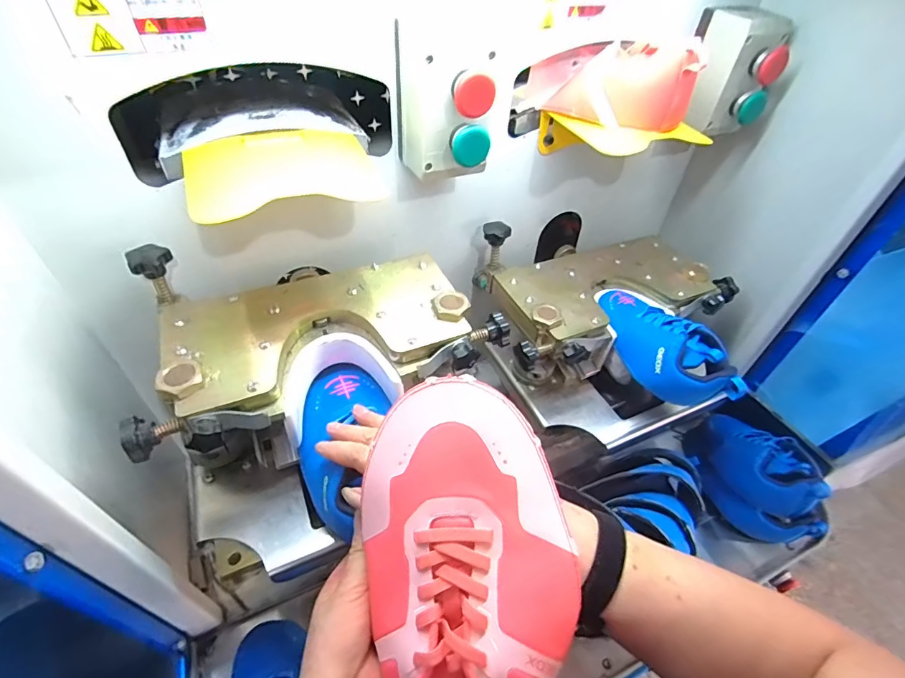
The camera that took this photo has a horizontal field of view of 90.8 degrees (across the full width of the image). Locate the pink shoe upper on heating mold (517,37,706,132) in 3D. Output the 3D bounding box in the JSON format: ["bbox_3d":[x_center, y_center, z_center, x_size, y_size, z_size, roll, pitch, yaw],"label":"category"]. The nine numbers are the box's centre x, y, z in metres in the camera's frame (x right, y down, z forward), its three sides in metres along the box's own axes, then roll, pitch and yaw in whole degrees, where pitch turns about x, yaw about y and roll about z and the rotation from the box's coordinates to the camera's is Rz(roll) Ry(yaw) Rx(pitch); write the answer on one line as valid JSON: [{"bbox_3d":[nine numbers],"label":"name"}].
[{"bbox_3d":[0.172,-0.288,0.489,0.179,0.074,0.097,24,48,18],"label":"pink shoe upper on heating mold"}]

